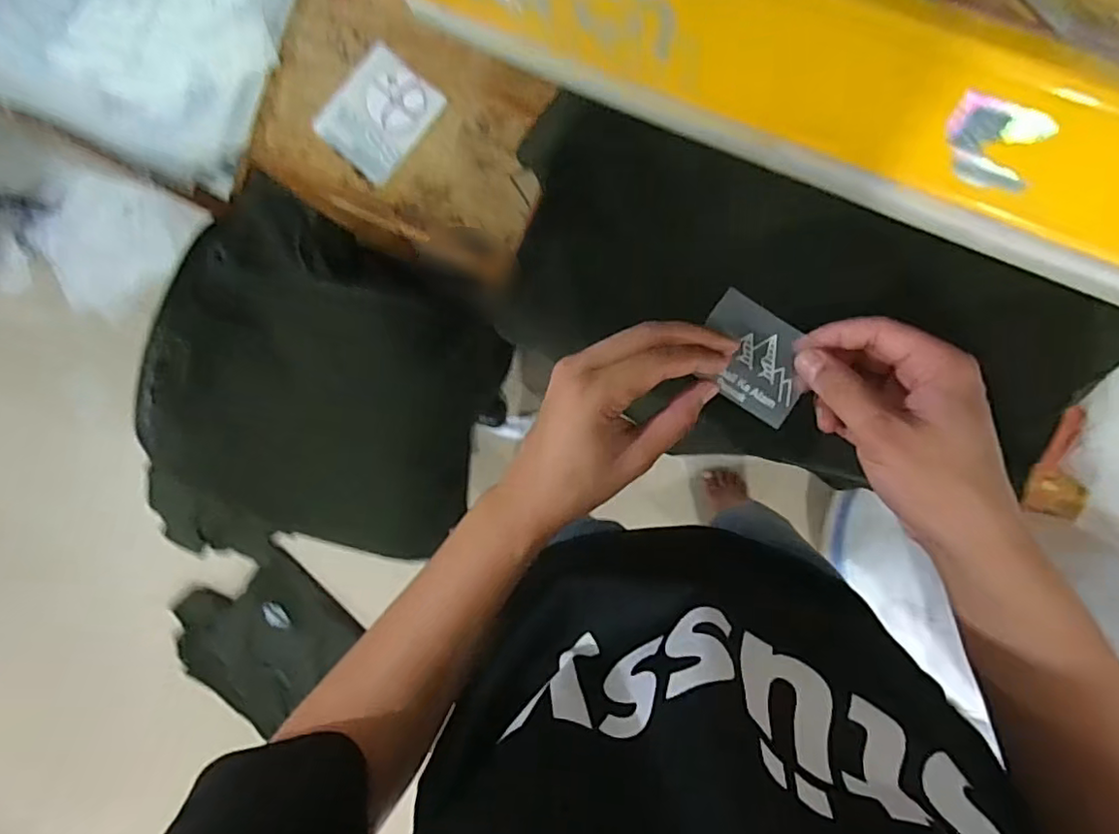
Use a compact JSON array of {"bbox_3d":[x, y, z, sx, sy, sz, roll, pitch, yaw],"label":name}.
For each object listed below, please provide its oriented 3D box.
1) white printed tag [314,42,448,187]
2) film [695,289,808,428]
[{"bbox_3d":[-0.167,-0.282,0.551,0.086,0.005,0.101,41,94,2],"label":"white printed tag"},{"bbox_3d":[0.104,-0.031,0.317,0.061,0.004,0.052,32,94,-1],"label":"film"}]

